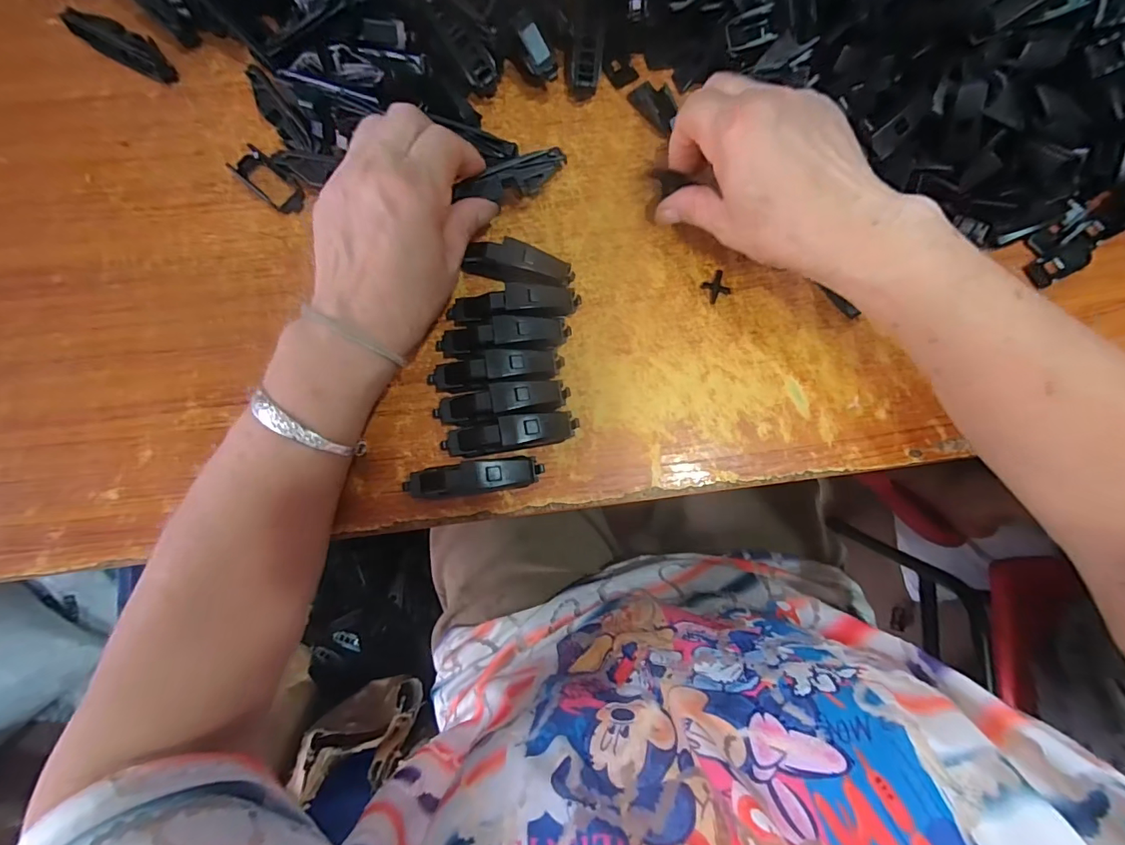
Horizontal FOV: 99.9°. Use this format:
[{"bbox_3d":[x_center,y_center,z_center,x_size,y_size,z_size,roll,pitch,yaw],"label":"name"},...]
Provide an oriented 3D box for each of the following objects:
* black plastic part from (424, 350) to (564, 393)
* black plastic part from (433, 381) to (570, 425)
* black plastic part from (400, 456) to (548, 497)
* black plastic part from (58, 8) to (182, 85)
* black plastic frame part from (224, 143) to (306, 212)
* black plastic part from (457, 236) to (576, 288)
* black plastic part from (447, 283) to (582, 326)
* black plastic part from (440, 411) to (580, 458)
[{"bbox_3d":[-0.041,-0.031,0.290,0.081,0.024,0.020,-8,82,-2],"label":"black plastic part"},{"bbox_3d":[-0.037,-0.011,0.287,0.081,0.023,0.020,-10,82,-2],"label":"black plastic part"},{"bbox_3d":[-0.053,0.033,0.280,0.080,0.023,0.018,-7,82,-2],"label":"black plastic part"},{"bbox_3d":[-0.300,-0.258,0.322,0.079,0.017,0.025,27,82,3],"label":"black plastic part"},{"bbox_3d":[-0.195,-0.160,0.313,0.051,0.011,0.023,39,83,4],"label":"black plastic frame part"},{"bbox_3d":[-0.027,-0.099,0.301,0.065,0.023,0.021,15,82,1],"label":"black plastic part"},{"bbox_3d":[-0.031,-0.073,0.297,0.082,0.023,0.019,-5,82,-2],"label":"black plastic part"},{"bbox_3d":[-0.032,0.008,0.284,0.081,0.024,0.020,-11,82,-3],"label":"black plastic part"}]

